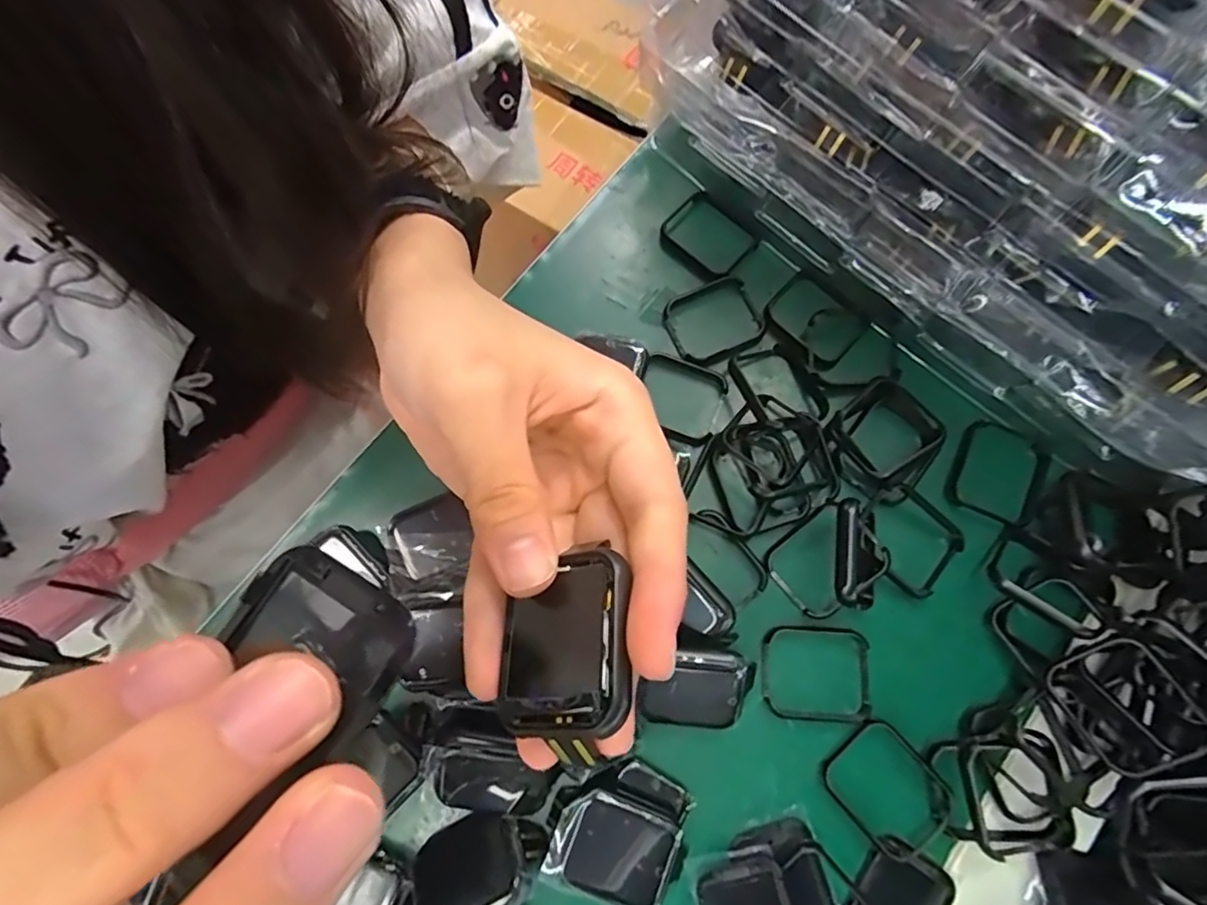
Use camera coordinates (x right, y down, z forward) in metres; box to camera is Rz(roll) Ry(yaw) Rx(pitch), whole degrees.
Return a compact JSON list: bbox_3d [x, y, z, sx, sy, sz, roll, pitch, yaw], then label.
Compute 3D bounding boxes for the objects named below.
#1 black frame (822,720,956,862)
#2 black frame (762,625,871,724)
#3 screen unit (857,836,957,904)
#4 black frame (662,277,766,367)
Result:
[{"bbox_3d":[0.114,0.134,0.234,0.038,0.005,0.046,-41,78,-8],"label":"black frame"},{"bbox_3d":[0.090,0.093,0.247,0.045,0.004,0.038,2,76,2],"label":"black frame"},{"bbox_3d":[0.114,0.174,0.225,0.032,0.004,0.039,30,78,8],"label":"screen unit"},{"bbox_3d":[0.054,-0.066,0.298,0.046,0.005,0.039,-23,80,26],"label":"black frame"}]

